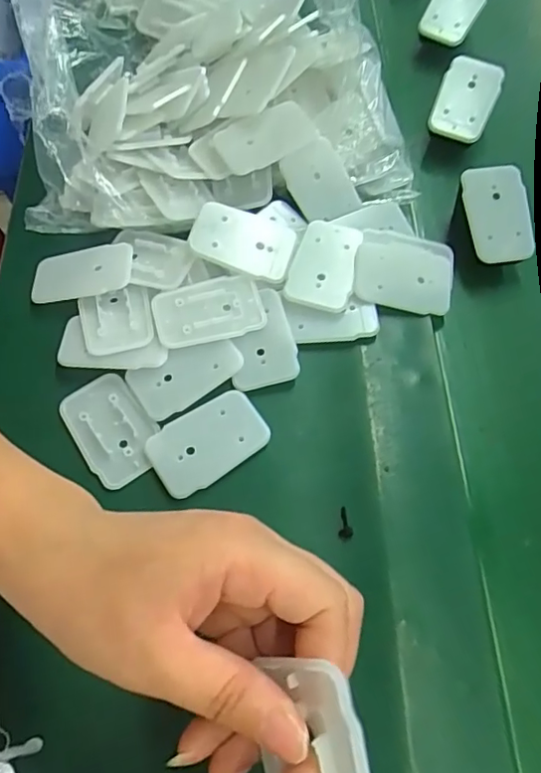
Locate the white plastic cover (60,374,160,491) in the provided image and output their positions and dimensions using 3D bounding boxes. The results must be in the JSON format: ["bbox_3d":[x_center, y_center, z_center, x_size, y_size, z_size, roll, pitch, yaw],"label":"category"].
[{"bbox_3d":[-0.096,0.026,0.338,0.044,0.008,0.067,-33,70,-17],"label":"white plastic cover"}]

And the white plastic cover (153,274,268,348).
[{"bbox_3d":[-0.039,-0.048,0.357,0.068,0.006,0.041,-10,65,-7],"label":"white plastic cover"}]

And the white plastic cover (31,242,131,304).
[{"bbox_3d":[-0.125,-0.076,0.372,0.065,0.006,0.037,-8,65,7],"label":"white plastic cover"}]

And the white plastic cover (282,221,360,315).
[{"bbox_3d":[0.037,-0.080,0.369,0.041,0.012,0.062,19,65,7],"label":"white plastic cover"}]

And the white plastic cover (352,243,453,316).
[{"bbox_3d":[0.088,-0.073,0.370,0.066,0.006,0.044,10,79,-6],"label":"white plastic cover"}]

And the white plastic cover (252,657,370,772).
[{"bbox_3d":[0.014,0.121,0.170,0.036,0.008,0.067,-18,76,38],"label":"white plastic cover"}]

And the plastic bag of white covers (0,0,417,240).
[{"bbox_3d":[-0.056,-0.291,0.407,0.263,0.121,0.329,-9,65,-7],"label":"plastic bag of white covers"}]

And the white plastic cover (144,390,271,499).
[{"bbox_3d":[-0.037,0.033,0.331,0.068,0.004,0.043,-30,69,-16],"label":"white plastic cover"}]

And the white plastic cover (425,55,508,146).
[{"bbox_3d":[0.150,-0.220,0.427,0.043,0.011,0.059,20,96,2],"label":"white plastic cover"}]

